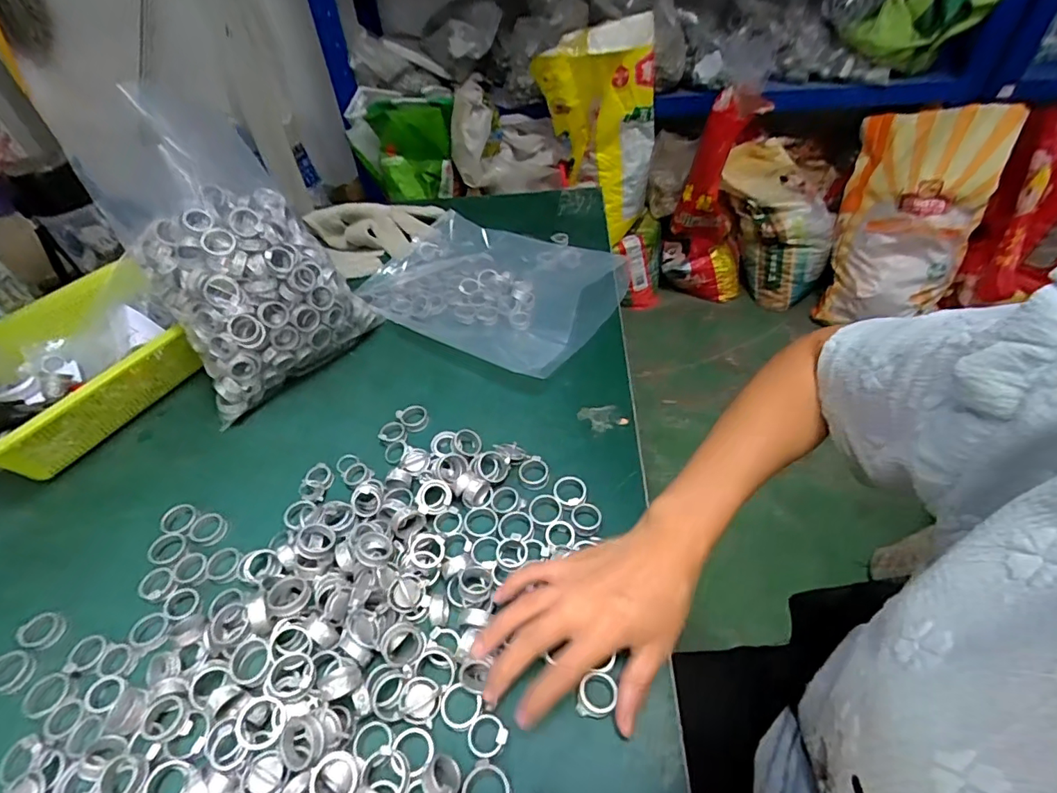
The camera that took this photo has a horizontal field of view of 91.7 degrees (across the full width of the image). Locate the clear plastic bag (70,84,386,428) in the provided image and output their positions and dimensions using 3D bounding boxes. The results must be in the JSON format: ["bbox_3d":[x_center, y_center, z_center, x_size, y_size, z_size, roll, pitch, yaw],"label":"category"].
[{"bbox_3d":[-0.289,-0.118,0.519,0.160,0.193,0.178,33,56,30],"label":"clear plastic bag"}]

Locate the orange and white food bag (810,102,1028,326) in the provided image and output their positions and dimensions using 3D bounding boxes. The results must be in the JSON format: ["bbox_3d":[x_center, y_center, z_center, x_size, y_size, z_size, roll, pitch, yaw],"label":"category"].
[{"bbox_3d":[1.064,-0.494,1.448,0.328,0.555,0.138,18,36,32],"label":"orange and white food bag"}]

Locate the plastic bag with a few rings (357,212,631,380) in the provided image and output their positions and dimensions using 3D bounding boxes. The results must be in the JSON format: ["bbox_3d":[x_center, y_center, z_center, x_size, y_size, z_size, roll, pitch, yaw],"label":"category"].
[{"bbox_3d":[-0.048,-0.132,0.606,0.300,0.042,0.220,22,51,23],"label":"plastic bag with a few rings"}]

